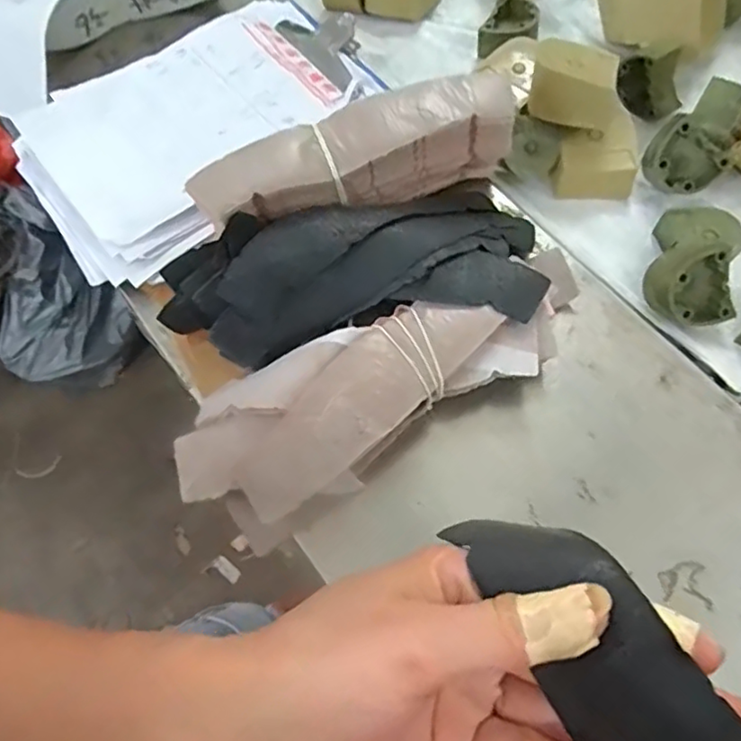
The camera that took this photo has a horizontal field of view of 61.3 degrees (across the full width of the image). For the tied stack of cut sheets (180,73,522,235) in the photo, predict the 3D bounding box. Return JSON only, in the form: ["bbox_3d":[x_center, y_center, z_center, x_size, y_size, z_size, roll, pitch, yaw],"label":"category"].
[{"bbox_3d":[-0.008,-0.118,0.366,0.183,0.063,0.041,-22,68,-9],"label":"tied stack of cut sheets"}]

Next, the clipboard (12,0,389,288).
[{"bbox_3d":[-0.118,-0.172,0.435,0.156,0.035,0.246,41,72,16],"label":"clipboard"}]

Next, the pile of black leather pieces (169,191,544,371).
[{"bbox_3d":[-0.010,-0.062,0.354,0.214,0.046,0.100,-7,66,-2],"label":"pile of black leather pieces"}]

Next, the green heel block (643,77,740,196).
[{"bbox_3d":[0.215,-0.149,0.410,0.045,0.038,0.074,36,71,15],"label":"green heel block"}]

